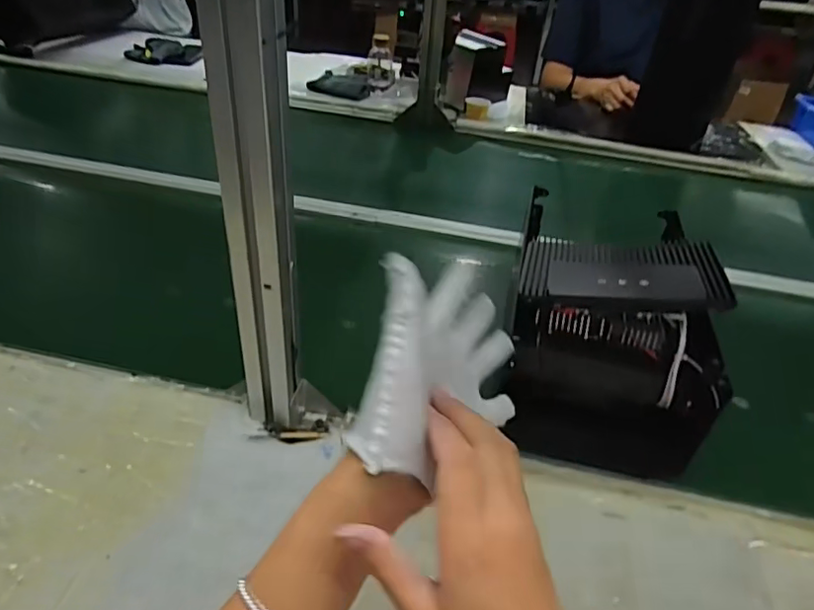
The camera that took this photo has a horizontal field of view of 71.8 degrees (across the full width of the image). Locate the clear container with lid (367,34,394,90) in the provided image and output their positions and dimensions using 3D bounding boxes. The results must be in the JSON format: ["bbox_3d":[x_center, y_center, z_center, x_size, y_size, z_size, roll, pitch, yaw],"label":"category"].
[{"bbox_3d":[-0.062,-0.587,1.357,0.062,0.127,0.062,1,38,-5],"label":"clear container with lid"}]

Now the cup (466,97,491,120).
[{"bbox_3d":[0.161,-0.450,1.283,0.053,0.039,0.051,3,38,-3],"label":"cup"}]

